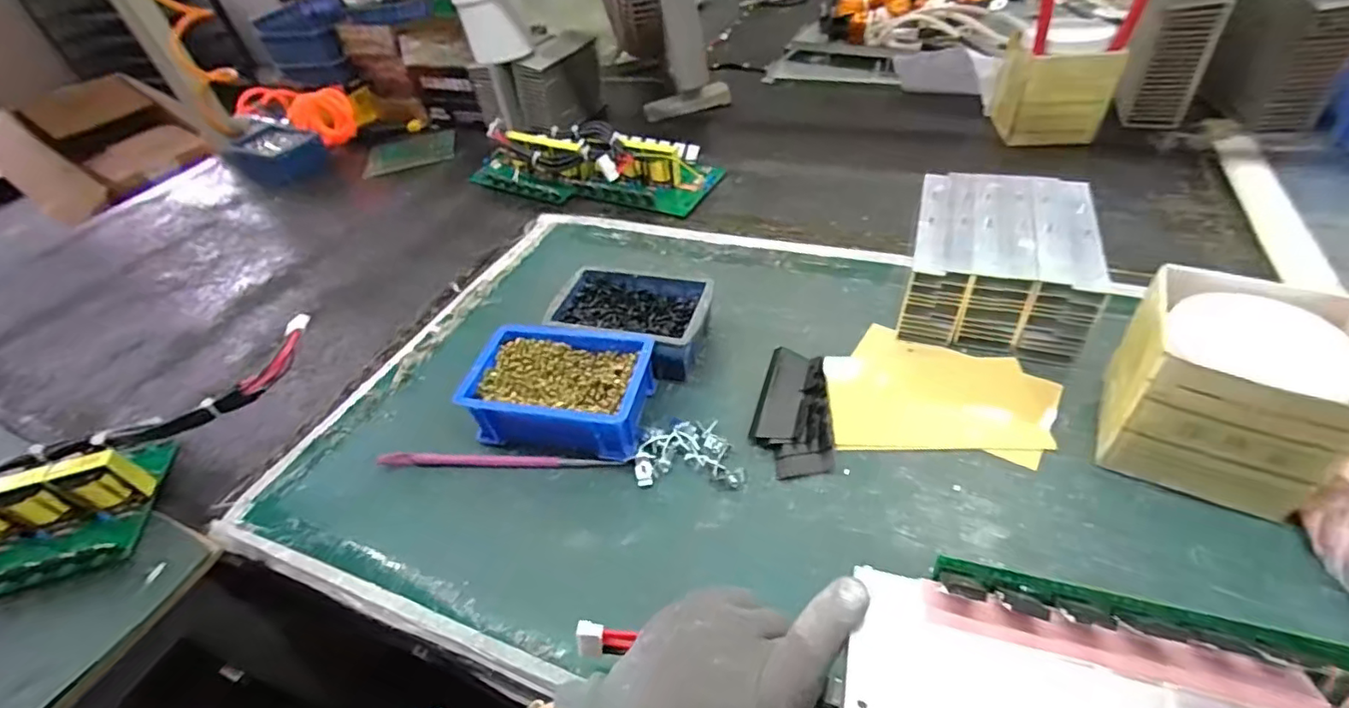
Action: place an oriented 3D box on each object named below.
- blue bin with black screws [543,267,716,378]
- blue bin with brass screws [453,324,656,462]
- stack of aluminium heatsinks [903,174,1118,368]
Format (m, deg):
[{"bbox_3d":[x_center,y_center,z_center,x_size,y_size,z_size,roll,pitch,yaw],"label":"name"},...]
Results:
[{"bbox_3d":[-0.037,-0.036,0.553,0.144,0.053,0.103,10,46,17],"label":"blue bin with black screws"},{"bbox_3d":[-0.096,0.031,0.491,0.145,0.057,0.108,6,45,12],"label":"blue bin with brass screws"},{"bbox_3d":[0.296,-0.088,0.537,0.139,0.084,0.172,12,47,18],"label":"stack of aluminium heatsinks"}]

